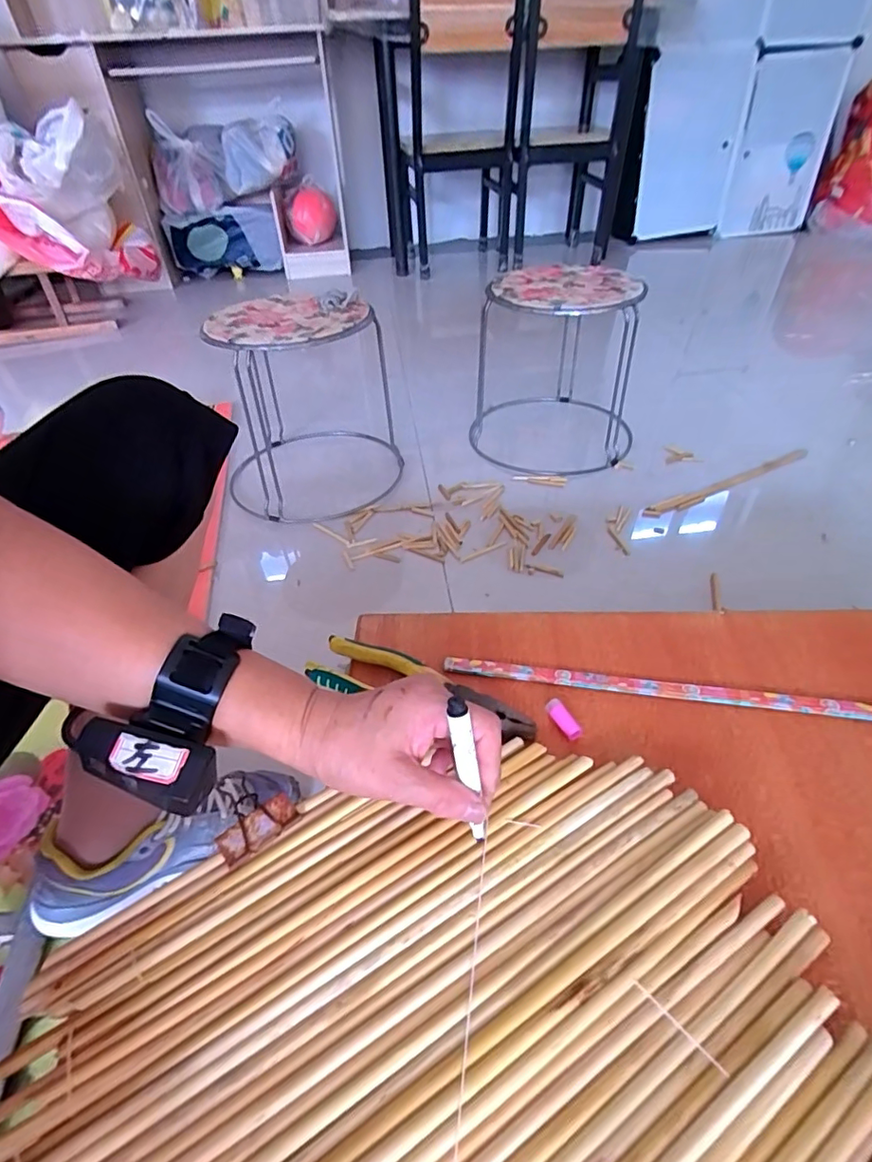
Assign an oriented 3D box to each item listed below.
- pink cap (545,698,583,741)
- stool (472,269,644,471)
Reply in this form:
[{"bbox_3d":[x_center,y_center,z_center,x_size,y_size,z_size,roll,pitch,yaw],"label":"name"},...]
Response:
[{"bbox_3d":[0.097,0.104,0.417,0.013,0.010,0.034,-24,47,-21],"label":"pink cap"},{"bbox_3d":[0.258,-0.448,1.156,0.356,0.358,0.336,14,46,17],"label":"stool"}]

